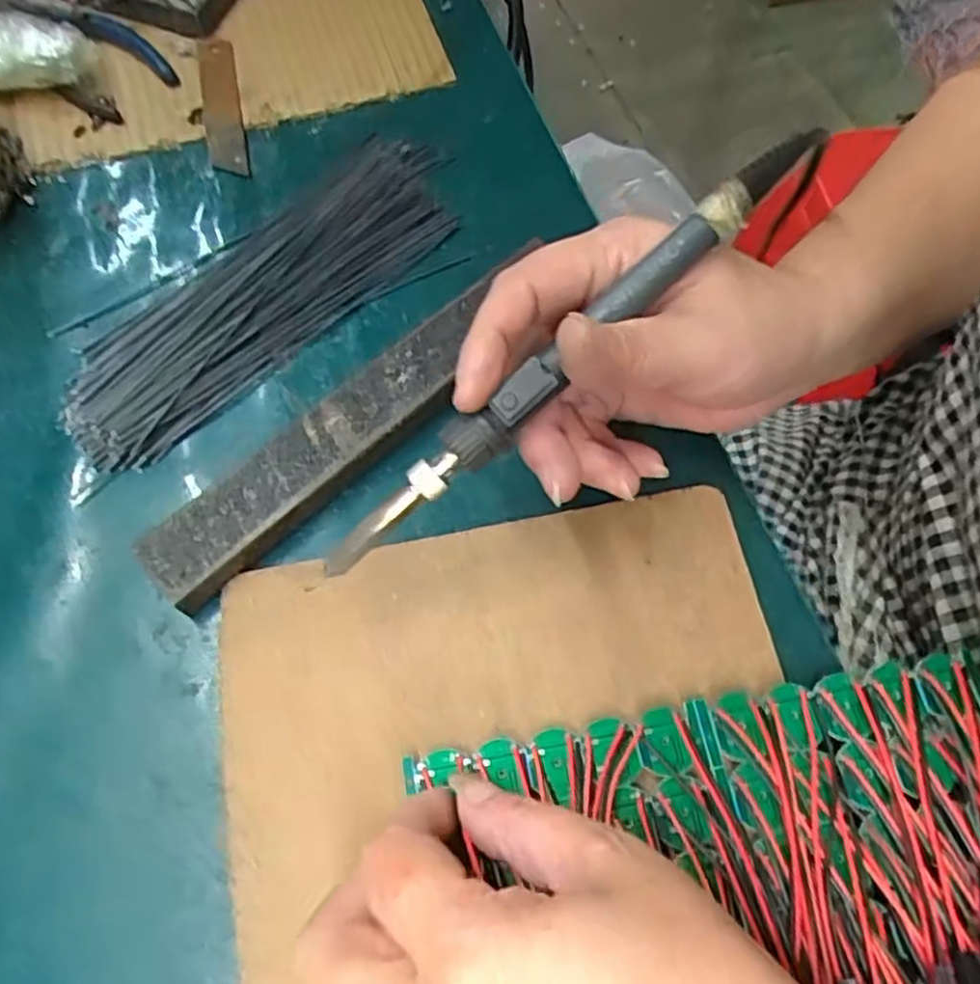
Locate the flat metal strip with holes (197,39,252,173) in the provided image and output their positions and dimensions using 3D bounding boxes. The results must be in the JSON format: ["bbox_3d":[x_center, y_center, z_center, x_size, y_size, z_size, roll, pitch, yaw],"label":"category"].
[{"bbox_3d":[-0.133,-0.193,0.374,0.018,0.004,0.090,-8,68,-13],"label":"flat metal strip with holes"}]

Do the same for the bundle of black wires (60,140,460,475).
[{"bbox_3d":[-0.097,-0.092,0.333,0.064,0.011,0.202,41,72,15],"label":"bundle of black wires"}]

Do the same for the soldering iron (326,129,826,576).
[{"bbox_3d":[0.027,-0.042,0.232,0.201,0.016,0.019,-41,73,2],"label":"soldering iron"}]

